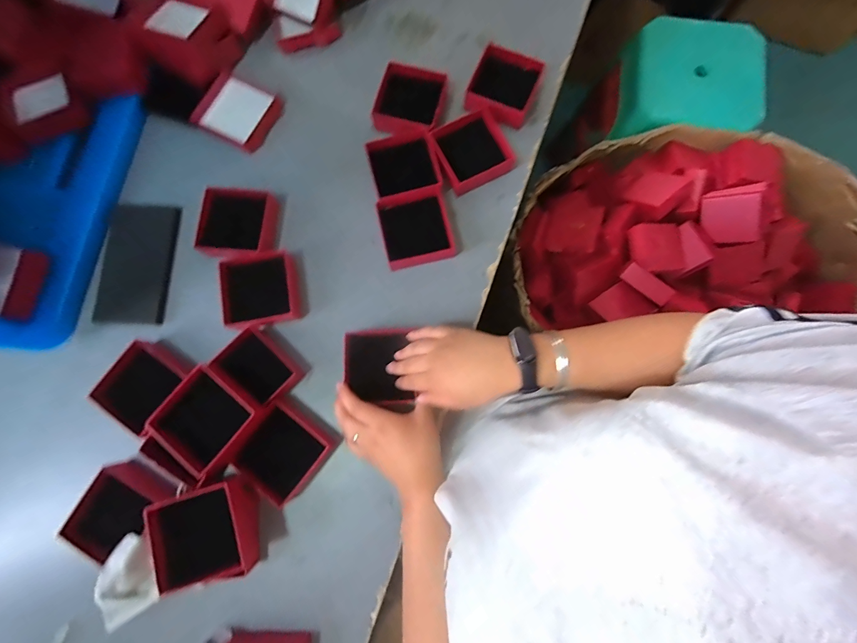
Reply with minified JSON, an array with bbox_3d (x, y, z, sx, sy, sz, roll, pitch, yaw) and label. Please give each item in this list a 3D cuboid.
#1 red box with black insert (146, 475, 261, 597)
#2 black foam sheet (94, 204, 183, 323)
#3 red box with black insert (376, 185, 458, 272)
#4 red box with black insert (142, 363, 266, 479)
[{"bbox_3d":[-0.237,0.232,0.398,0.098,0.051,0.101,-19,80,-3],"label":"red box with black insert"},{"bbox_3d":[-0.385,-0.078,0.480,0.088,0.013,0.161,0,79,1],"label":"black foam sheet"},{"bbox_3d":[-0.016,-0.121,0.477,0.088,0.018,0.093,-13,80,-2],"label":"red box with black insert"},{"bbox_3d":[-0.241,0.109,0.408,0.099,0.048,0.090,40,82,7],"label":"red box with black insert"}]

